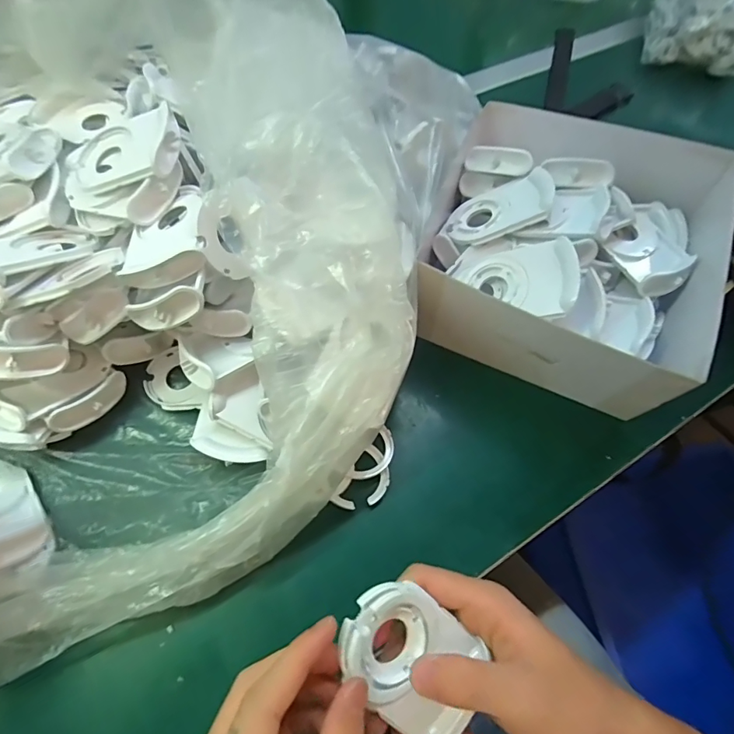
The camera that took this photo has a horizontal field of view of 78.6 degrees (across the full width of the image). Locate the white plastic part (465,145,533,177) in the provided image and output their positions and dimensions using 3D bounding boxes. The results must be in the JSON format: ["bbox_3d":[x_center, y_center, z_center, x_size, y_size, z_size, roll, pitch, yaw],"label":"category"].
[{"bbox_3d":[0.109,-0.172,0.373,0.056,0.020,0.006,19,19,25],"label":"white plastic part"}]

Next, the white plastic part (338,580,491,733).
[{"bbox_3d":[0.022,0.146,0.225,0.088,0.016,0.053,47,68,-16],"label":"white plastic part"}]

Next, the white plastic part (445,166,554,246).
[{"bbox_3d":[0.106,-0.126,0.363,0.083,0.011,0.053,-18,52,24],"label":"white plastic part"}]

